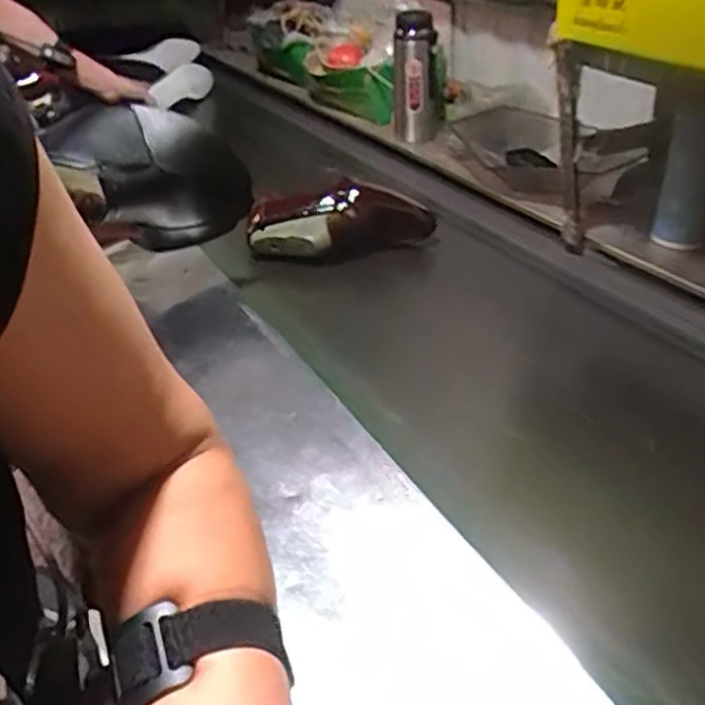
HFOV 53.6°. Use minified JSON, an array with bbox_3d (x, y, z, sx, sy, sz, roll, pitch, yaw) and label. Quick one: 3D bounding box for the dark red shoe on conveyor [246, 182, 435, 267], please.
[{"bbox_3d":[-0.017,-0.189,0.981,0.263,0.072,0.098,-3,35,4],"label":"dark red shoe on conveyor"}]

